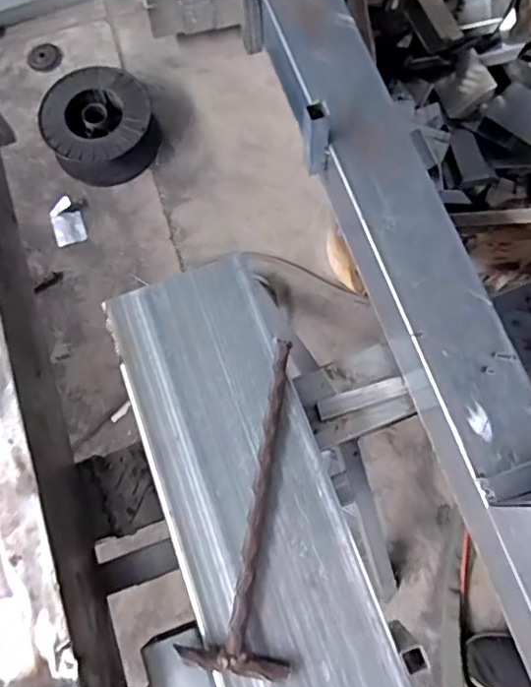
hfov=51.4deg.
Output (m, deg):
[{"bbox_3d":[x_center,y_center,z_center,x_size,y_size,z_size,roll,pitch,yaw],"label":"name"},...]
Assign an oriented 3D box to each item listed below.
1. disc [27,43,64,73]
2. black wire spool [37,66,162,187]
[{"bbox_3d":[-0.589,-0.761,1.470,0.088,0.011,0.078,-5,74,-1],"label":"disc"},{"bbox_3d":[-0.396,-0.528,1.337,0.248,0.107,0.256,0,74,0],"label":"black wire spool"}]

